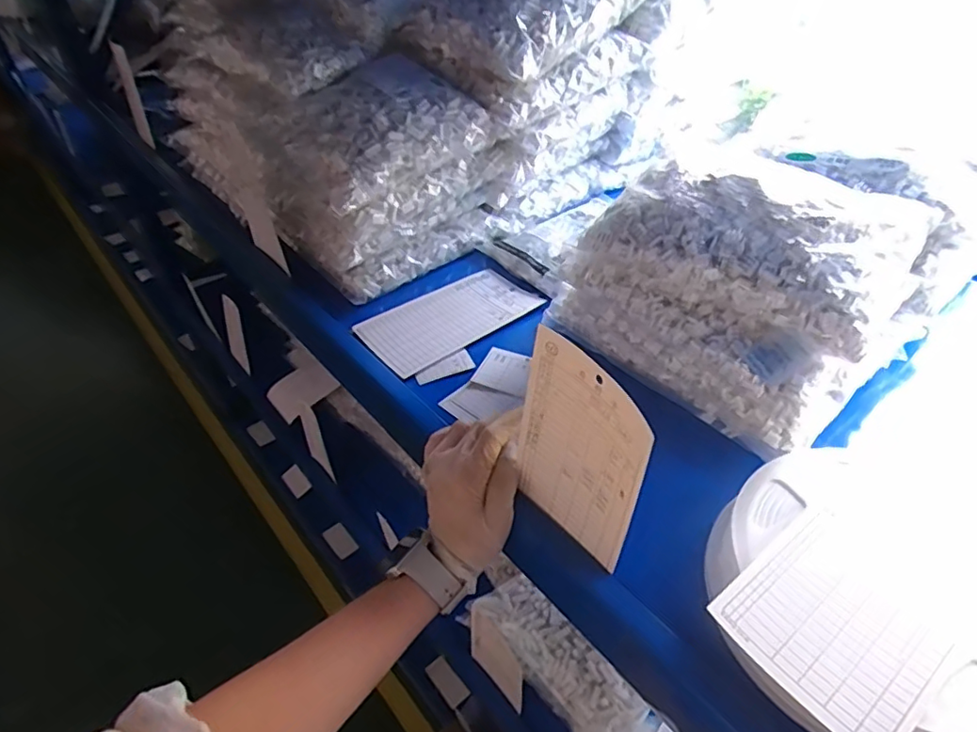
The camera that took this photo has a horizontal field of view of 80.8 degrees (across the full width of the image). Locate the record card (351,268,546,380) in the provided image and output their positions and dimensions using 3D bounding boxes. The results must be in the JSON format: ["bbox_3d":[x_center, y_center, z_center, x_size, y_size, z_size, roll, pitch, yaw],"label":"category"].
[{"bbox_3d":[-0.038,-0.049,0.577,0.174,0.007,0.092,-29,46,-28],"label":"record card"}]

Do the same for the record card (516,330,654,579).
[{"bbox_3d":[0.054,0.056,0.348,0.011,0.141,0.091,-27,48,-27],"label":"record card"}]

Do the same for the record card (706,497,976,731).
[{"bbox_3d":[0.196,0.132,0.312,0.123,0.006,0.094,-28,48,-28],"label":"record card"}]

